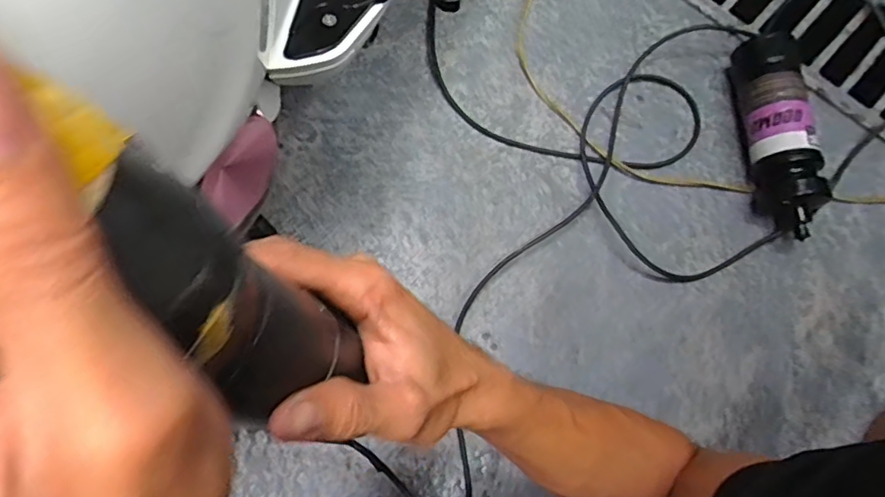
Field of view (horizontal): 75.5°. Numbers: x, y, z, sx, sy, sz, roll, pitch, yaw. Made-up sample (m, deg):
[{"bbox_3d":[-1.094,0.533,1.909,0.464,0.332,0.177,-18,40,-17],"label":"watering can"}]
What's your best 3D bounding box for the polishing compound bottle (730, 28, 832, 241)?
[{"bbox_3d":[0.462,-0.160,0.783,0.079,0.062,0.287,-4,74,0],"label":"polishing compound bottle"}]

